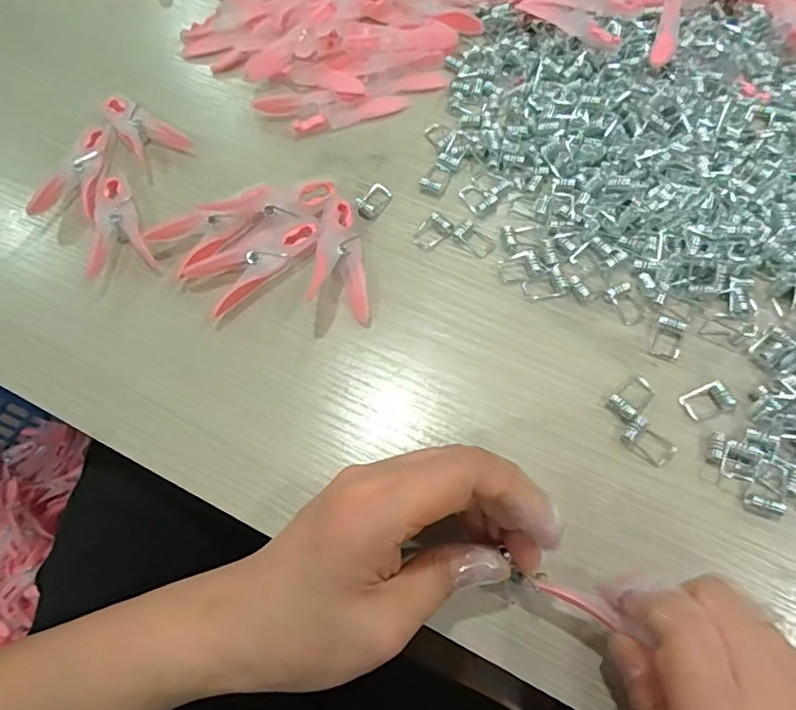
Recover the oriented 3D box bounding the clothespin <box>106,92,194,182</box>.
[{"bbox_3d":[-0.171,-0.155,0.374,0.037,0.007,0.083,-33,67,-12],"label":"clothespin"}]

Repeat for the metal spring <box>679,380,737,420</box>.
[{"bbox_3d":[0.150,0.021,0.264,0.021,0.007,0.015,-21,65,-6],"label":"metal spring"}]

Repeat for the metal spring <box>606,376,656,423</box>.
[{"bbox_3d":[0.116,0.020,0.267,0.025,0.007,0.015,-38,68,-13],"label":"metal spring"}]

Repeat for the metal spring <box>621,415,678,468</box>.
[{"bbox_3d":[0.118,0.041,0.256,0.023,0.007,0.014,41,73,19],"label":"metal spring"}]

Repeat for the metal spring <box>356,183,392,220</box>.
[{"bbox_3d":[-0.015,-0.095,0.335,0.015,0.005,0.027,30,70,16],"label":"metal spring"}]

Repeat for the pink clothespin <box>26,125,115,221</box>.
[{"bbox_3d":[-0.202,-0.121,0.352,0.041,0.013,0.077,5,65,5],"label":"pink clothespin"}]

